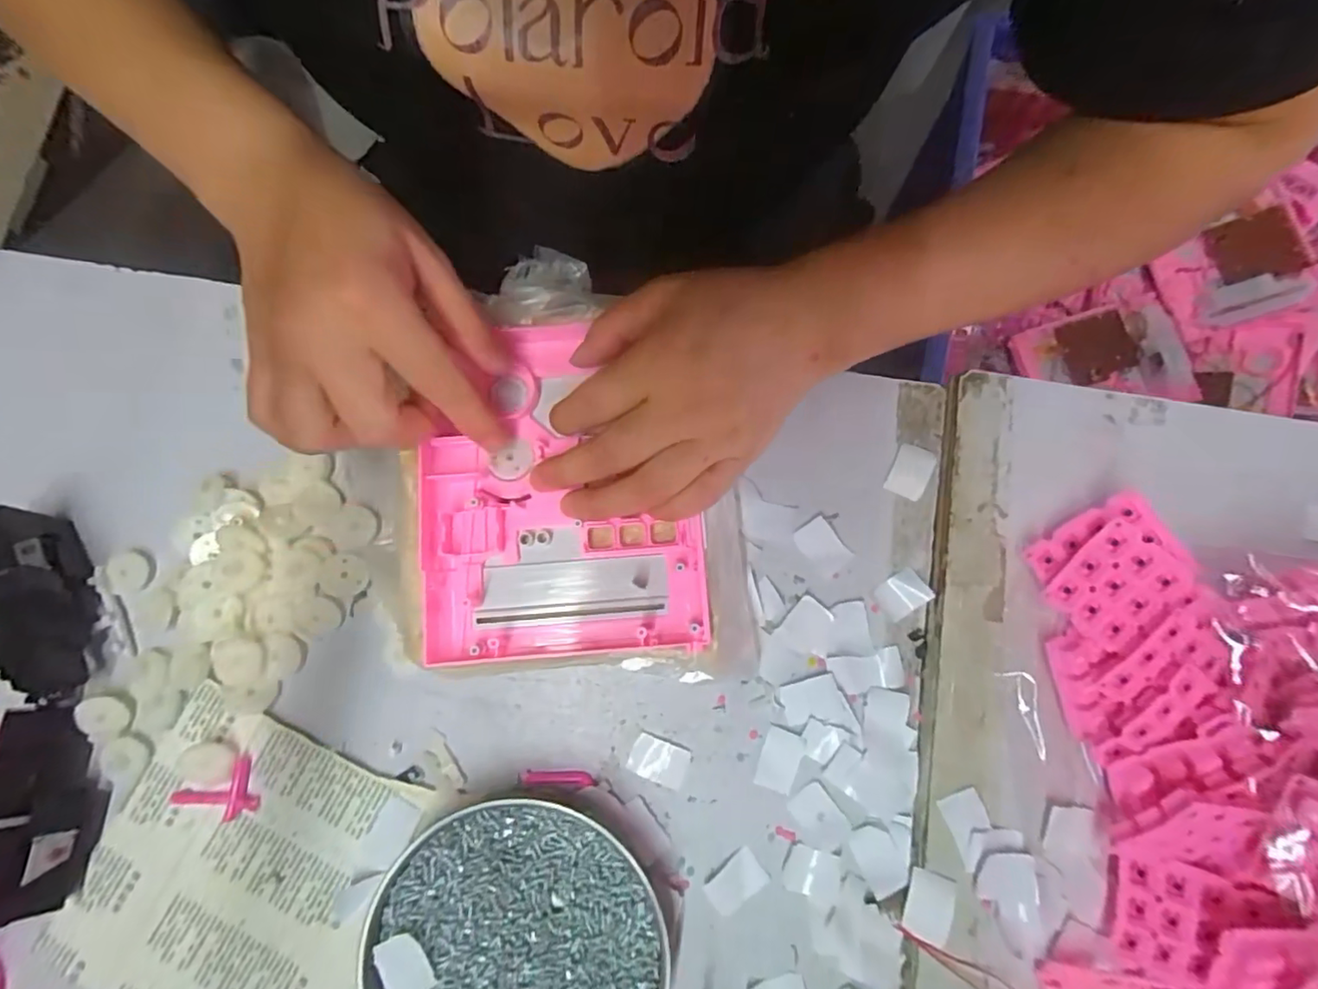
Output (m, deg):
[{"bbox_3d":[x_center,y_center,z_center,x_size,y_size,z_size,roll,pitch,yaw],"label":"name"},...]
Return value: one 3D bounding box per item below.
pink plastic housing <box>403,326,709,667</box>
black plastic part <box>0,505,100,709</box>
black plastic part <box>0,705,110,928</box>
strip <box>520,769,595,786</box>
[{"bbox_3d":[-0.049,-0.004,0.284,0.134,0.014,0.164,-3,78,-1],"label":"pink plastic housing"},{"bbox_3d":[-0.315,0.057,0.290,0.036,0.035,0.095,-29,80,-6],"label":"black plastic part"},{"bbox_3d":[-0.299,0.154,0.278,0.016,0.044,0.093,-20,66,38],"label":"black plastic part"},{"bbox_3d":[-0.052,0.144,0.291,0.038,0.004,0.006,1,78,0],"label":"strip"}]

